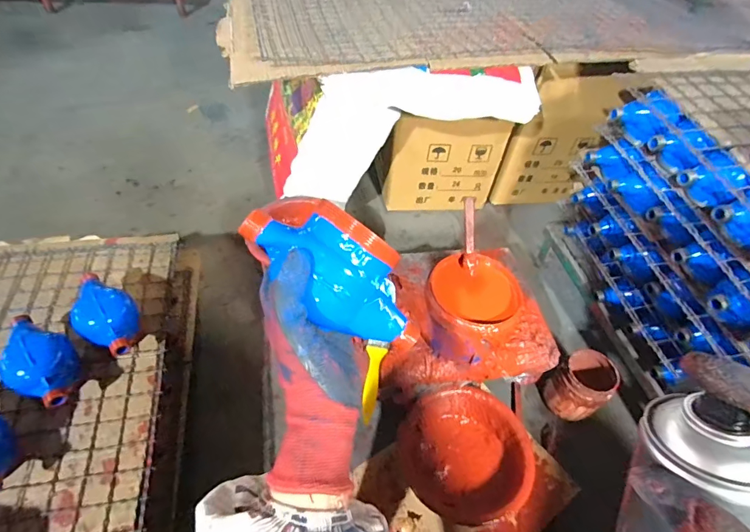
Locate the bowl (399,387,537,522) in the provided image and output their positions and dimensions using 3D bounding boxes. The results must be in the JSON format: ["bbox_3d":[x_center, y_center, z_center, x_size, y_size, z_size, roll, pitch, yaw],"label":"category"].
[{"bbox_3d":[0.158,0.333,0.741,0.196,0.094,0.212,3,50,-3],"label":"bowl"}]

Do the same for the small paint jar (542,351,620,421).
[{"bbox_3d":[0.403,0.239,0.827,0.101,0.119,0.097,3,50,-3],"label":"small paint jar"}]

